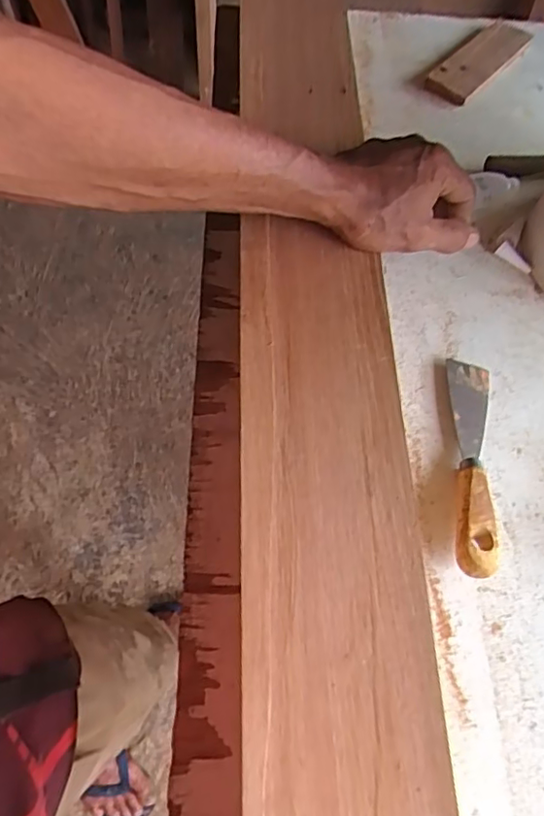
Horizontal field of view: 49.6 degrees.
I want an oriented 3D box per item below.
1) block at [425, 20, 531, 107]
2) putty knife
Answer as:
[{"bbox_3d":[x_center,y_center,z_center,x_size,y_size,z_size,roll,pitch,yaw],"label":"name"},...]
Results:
[{"bbox_3d":[0.226,-0.375,0.634,0.052,0.012,0.154,36,66,14],"label":"block"},{"bbox_3d":[0.142,0.035,0.416,0.031,0.029,0.169,9,63,1],"label":"putty knife"}]

